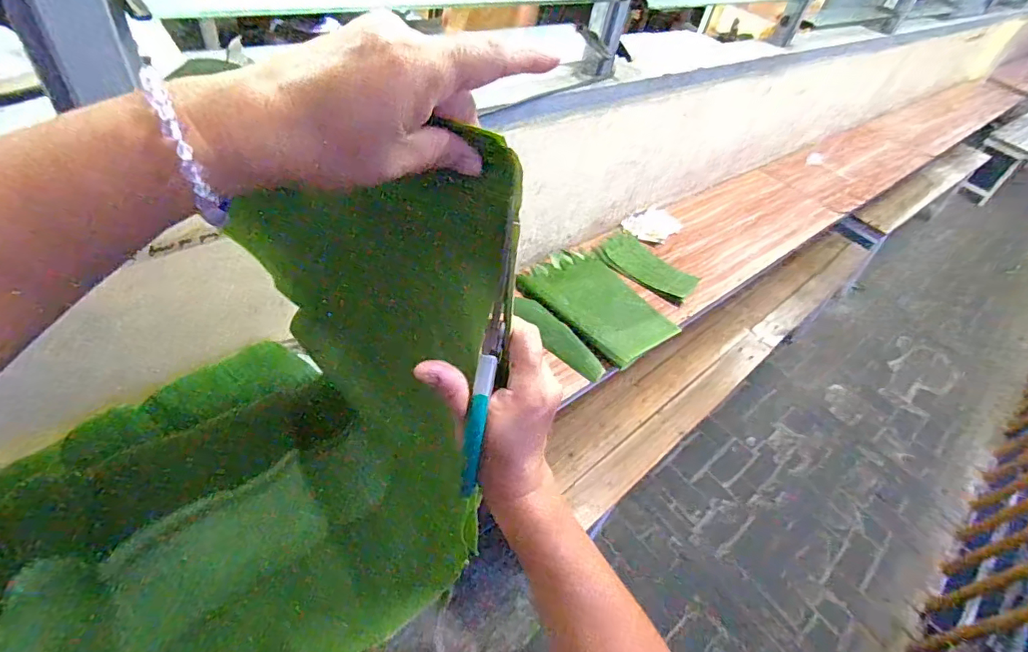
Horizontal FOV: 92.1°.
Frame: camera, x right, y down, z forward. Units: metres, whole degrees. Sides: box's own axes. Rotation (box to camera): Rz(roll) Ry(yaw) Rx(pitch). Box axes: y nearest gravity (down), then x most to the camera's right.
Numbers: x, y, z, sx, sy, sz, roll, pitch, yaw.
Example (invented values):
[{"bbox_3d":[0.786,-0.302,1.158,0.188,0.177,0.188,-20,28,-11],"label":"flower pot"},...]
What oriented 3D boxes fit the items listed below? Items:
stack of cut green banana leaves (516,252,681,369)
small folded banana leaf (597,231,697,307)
[{"bbox_3d":[0.176,-0.053,1.051,0.222,0.057,0.308,-25,57,-32],"label":"stack of cut green banana leaves"},{"bbox_3d":[0.307,-0.136,1.156,0.234,0.044,0.100,33,48,18],"label":"small folded banana leaf"}]

